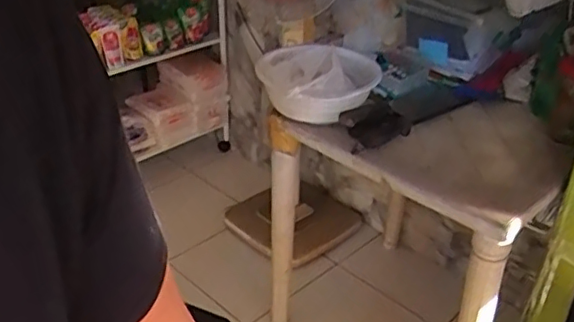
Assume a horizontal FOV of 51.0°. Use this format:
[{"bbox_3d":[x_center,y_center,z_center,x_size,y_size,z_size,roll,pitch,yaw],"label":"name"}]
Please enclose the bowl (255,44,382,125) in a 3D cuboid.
[{"bbox_3d":[0.069,-0.177,1.338,0.258,0.099,0.277,0,31,0],"label":"bowl"}]

